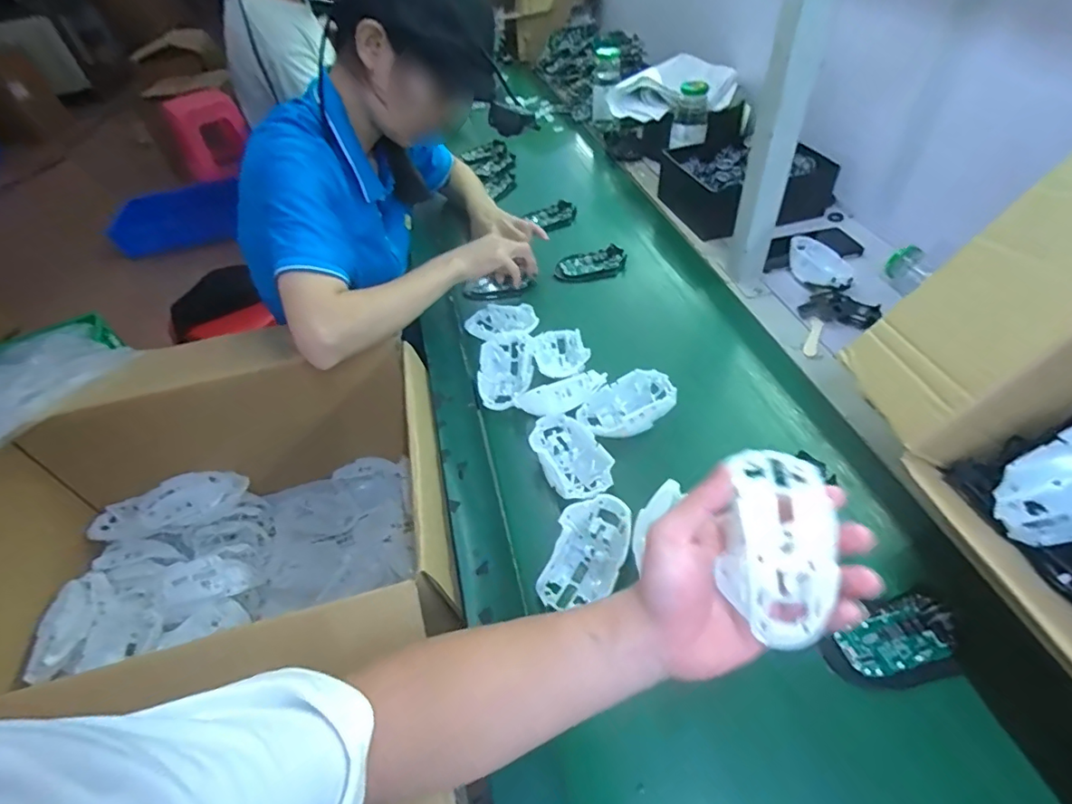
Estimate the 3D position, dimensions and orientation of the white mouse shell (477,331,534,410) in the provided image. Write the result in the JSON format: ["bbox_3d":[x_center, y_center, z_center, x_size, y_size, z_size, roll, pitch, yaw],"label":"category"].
[{"bbox_3d":[-0.039,-0.042,0.677,0.067,0.032,0.112,1,48,8],"label":"white mouse shell"}]

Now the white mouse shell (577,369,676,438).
[{"bbox_3d":[0.105,0.003,0.616,0.109,0.034,0.066,-18,48,-10],"label":"white mouse shell"}]

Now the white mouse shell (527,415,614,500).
[{"bbox_3d":[0.039,0.064,0.578,0.068,0.043,0.109,-21,48,-12],"label":"white mouse shell"}]

